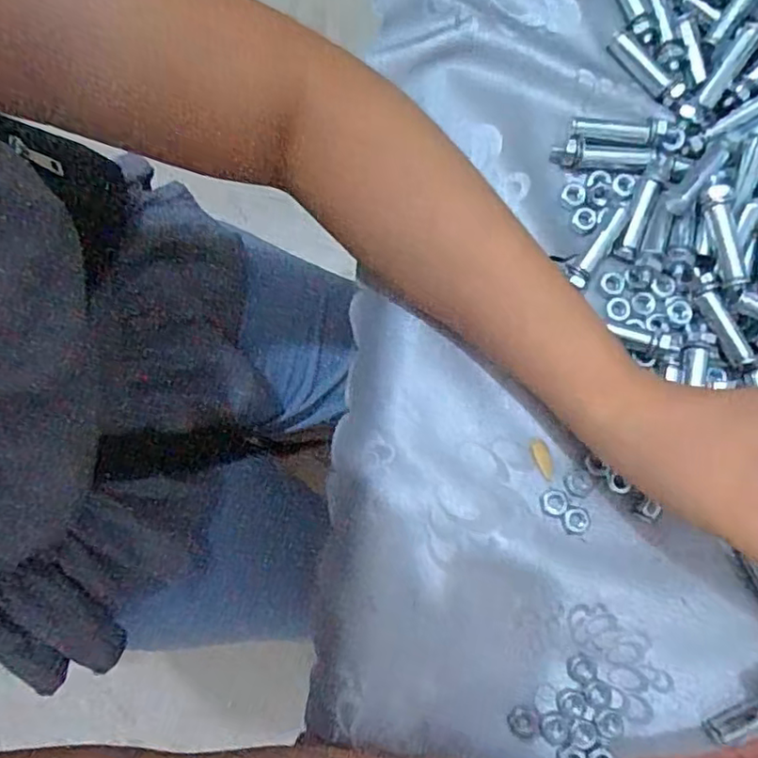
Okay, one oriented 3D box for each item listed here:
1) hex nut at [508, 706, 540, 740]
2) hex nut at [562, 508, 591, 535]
[{"bbox_3d":[0.071,0.170,0.305,0.015,0.004,0.014,35,84,3],"label":"hex nut"},{"bbox_3d":[0.102,0.073,0.318,0.014,0.004,0.014,10,83,0],"label":"hex nut"}]

